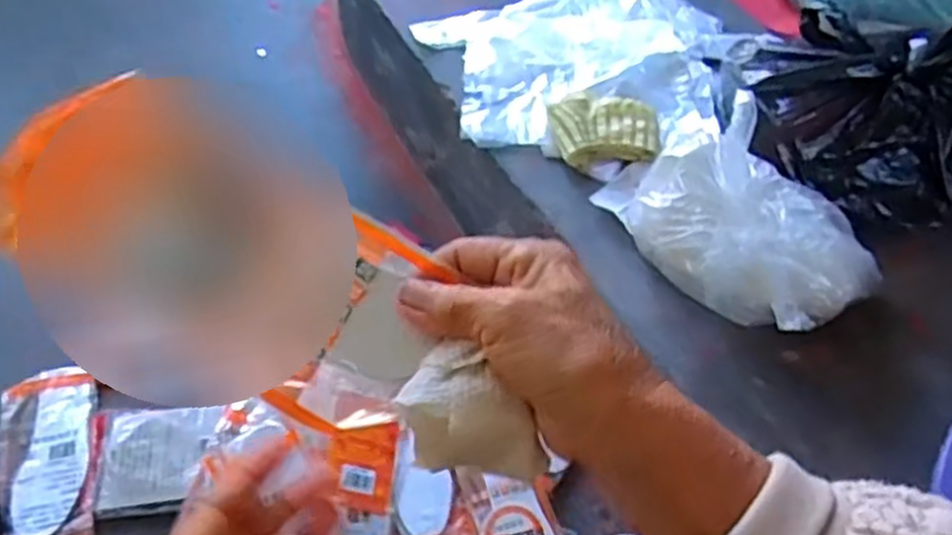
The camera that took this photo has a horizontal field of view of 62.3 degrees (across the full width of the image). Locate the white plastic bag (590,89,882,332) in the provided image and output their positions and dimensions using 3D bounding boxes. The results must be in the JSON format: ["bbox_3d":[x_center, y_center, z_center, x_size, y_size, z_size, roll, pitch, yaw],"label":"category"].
[{"bbox_3d":[0.230,-0.040,0.711,0.256,0.151,0.122,38,60,18],"label":"white plastic bag"}]

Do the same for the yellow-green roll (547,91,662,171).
[{"bbox_3d":[0.137,-0.148,0.843,0.111,0.025,0.091,-4,57,-6],"label":"yellow-green roll"}]

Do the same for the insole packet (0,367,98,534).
[{"bbox_3d":[-0.424,0.195,0.780,0.090,0.019,0.221,-13,58,-11],"label":"insole packet"}]

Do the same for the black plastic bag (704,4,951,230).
[{"bbox_3d":[0.413,-0.175,0.771,0.285,0.217,0.185,10,56,0],"label":"black plastic bag"}]

